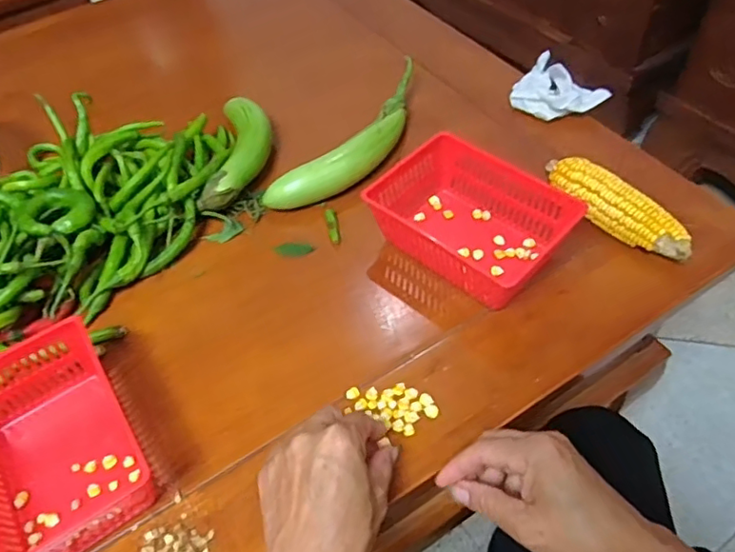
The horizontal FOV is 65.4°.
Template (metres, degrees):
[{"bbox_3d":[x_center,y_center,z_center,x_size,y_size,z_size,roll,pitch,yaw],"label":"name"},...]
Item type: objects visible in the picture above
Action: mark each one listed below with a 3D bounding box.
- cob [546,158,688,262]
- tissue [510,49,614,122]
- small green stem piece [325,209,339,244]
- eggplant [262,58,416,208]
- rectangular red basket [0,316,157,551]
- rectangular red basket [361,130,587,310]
[{"bbox_3d":[0.221,-0.059,0.519,0.034,0.044,0.146,-31,56,-18],"label":"cob"},{"bbox_3d":[0.204,-0.201,0.622,0.067,0.030,0.091,-35,57,-20],"label":"tissue"},{"bbox_3d":[-0.033,-0.047,0.547,0.010,0.010,0.041,-9,52,-2],"label":"small green stem piece"},{"bbox_3d":[-0.005,-0.139,0.604,0.065,0.041,0.241,29,60,24],"label":"eggplant"},{"bbox_3d":[-0.226,0.119,0.403,0.111,0.057,0.163,-27,55,-15],"label":"rectangular red basket"},{"bbox_3d":[0.088,-0.049,0.506,0.159,0.057,0.113,30,61,25],"label":"rectangular red basket"}]

